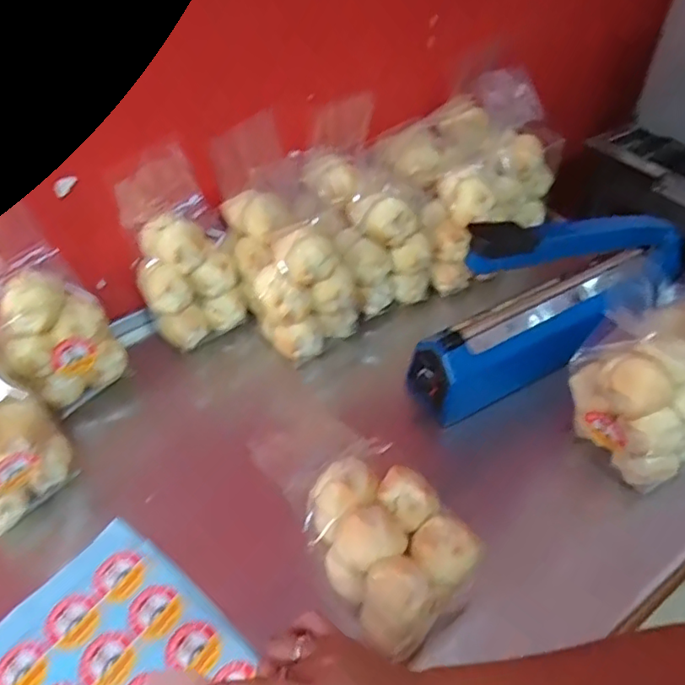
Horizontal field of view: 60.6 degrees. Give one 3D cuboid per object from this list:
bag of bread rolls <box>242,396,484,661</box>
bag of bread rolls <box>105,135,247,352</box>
[{"bbox_3d":[0.010,0.133,0.511,0.104,0.072,0.234,-26,52,-19],"label":"bag of bread rolls"},{"bbox_3d":[-0.181,-0.101,0.650,0.114,0.207,0.085,-16,49,-11],"label":"bag of bread rolls"}]

